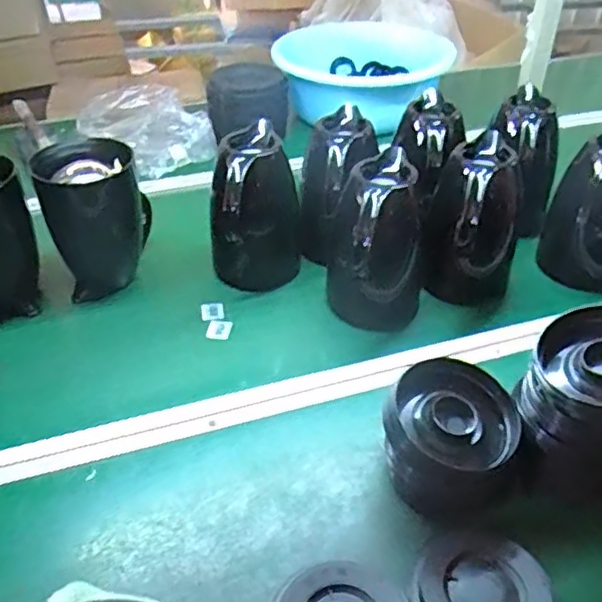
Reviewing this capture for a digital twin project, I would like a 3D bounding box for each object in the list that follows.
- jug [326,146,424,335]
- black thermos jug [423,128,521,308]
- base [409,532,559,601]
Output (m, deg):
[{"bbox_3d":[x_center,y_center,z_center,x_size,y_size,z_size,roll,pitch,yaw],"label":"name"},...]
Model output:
[{"bbox_3d":[0.104,-0.065,0.817,0.123,0.207,0.130,-9,39,-11],"label":"jug"},{"bbox_3d":[0.227,-0.096,0.847,0.118,0.191,0.147,11,40,15],"label":"black thermos jug"},{"bbox_3d":[0.155,0.256,0.540,0.115,0.029,0.109,0,38,0],"label":"base"}]

